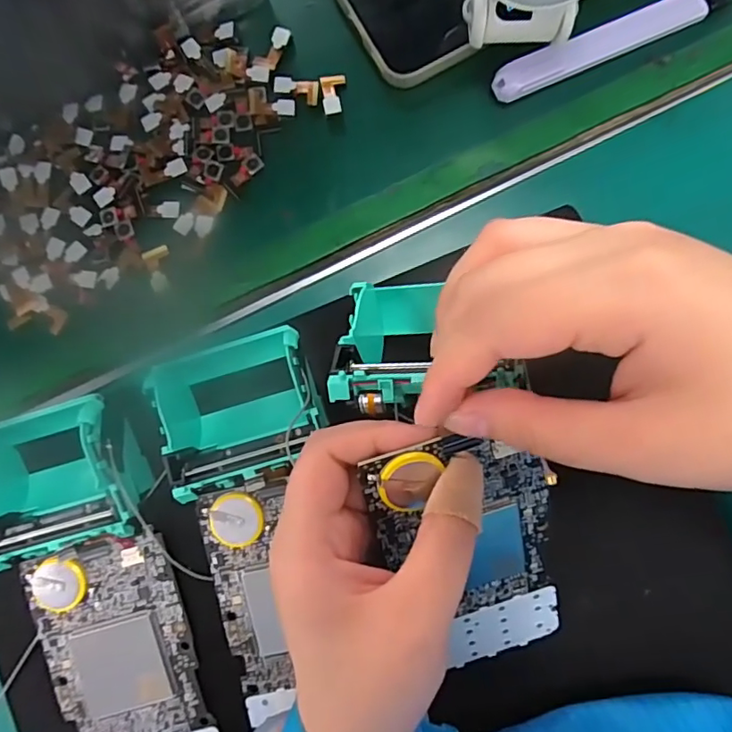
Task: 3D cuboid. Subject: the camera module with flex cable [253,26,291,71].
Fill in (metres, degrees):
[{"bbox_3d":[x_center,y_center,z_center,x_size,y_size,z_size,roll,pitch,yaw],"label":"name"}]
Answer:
[{"bbox_3d":[-0.048,-0.162,0.269,0.012,0.004,0.023,23,86,2],"label":"camera module with flex cable"}]

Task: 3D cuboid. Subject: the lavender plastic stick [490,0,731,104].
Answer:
[{"bbox_3d":[0.123,-0.163,0.262,0.130,0.012,0.018,-24,86,-1],"label":"lavender plastic stick"}]

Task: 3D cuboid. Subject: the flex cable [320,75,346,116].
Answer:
[{"bbox_3d":[-0.016,-0.137,0.266,0.013,0.005,0.021,-7,86,0],"label":"flex cable"}]

